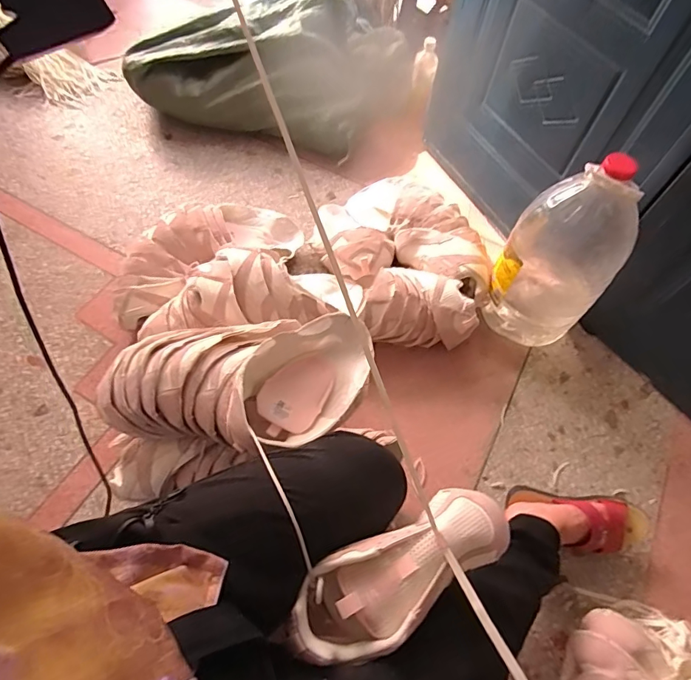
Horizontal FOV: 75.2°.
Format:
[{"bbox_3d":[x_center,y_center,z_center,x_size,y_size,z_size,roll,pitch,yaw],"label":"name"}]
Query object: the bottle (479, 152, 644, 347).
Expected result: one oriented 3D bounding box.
[{"bbox_3d":[0.417,-0.159,0.878,0.193,0.418,0.162,34,64,14],"label":"bottle"}]

